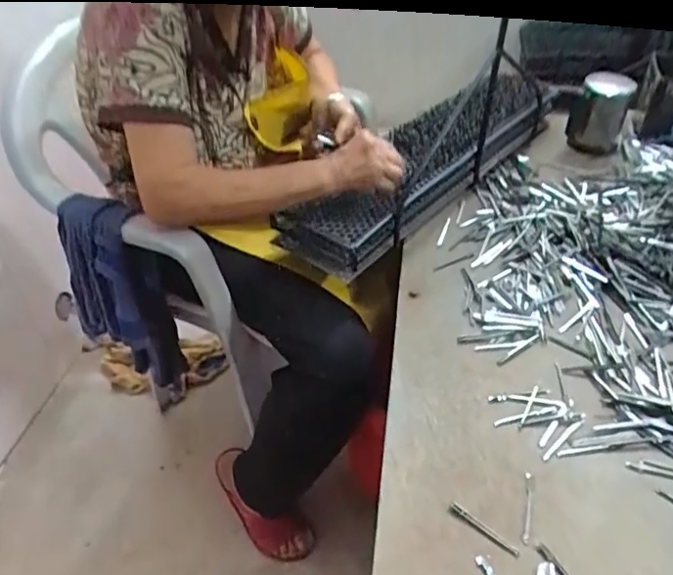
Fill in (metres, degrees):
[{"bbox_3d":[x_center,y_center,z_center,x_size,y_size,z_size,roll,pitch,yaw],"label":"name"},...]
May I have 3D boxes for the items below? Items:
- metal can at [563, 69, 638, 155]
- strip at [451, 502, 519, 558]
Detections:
[{"bbox_3d":[0.448,-0.299,0.956,0.078,0.111,0.078,23,47,26],"label":"metal can"},{"bbox_3d":[0.130,0.212,0.494,0.065,0.005,0.008,29,50,31],"label":"strip"}]

